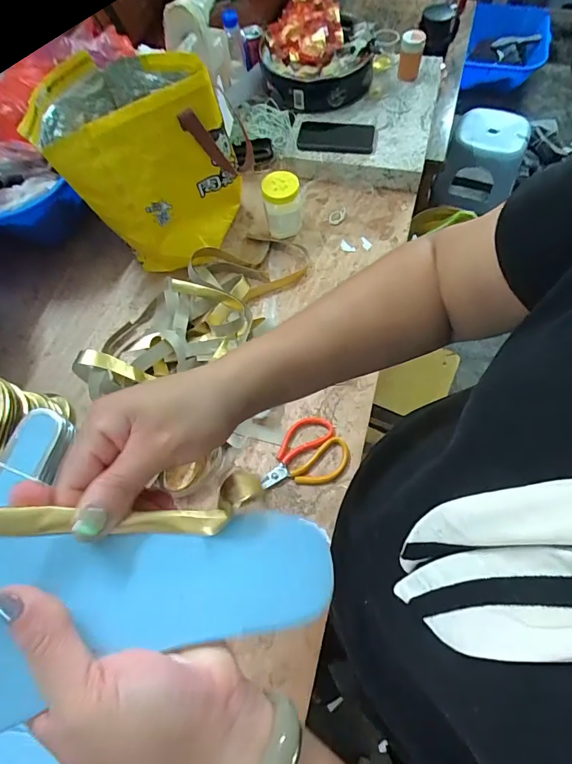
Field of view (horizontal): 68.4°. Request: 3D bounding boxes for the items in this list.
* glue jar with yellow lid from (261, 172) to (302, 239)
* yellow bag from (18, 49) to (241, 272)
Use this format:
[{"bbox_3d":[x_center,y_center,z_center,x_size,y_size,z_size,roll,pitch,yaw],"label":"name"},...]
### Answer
[{"bbox_3d":[-0.007,-0.343,0.831,0.067,0.113,0.069,-1,66,3],"label":"glue jar with yellow lid"},{"bbox_3d":[-0.258,-0.397,0.785,0.287,0.269,0.283,-37,69,-13],"label":"yellow bag"}]

